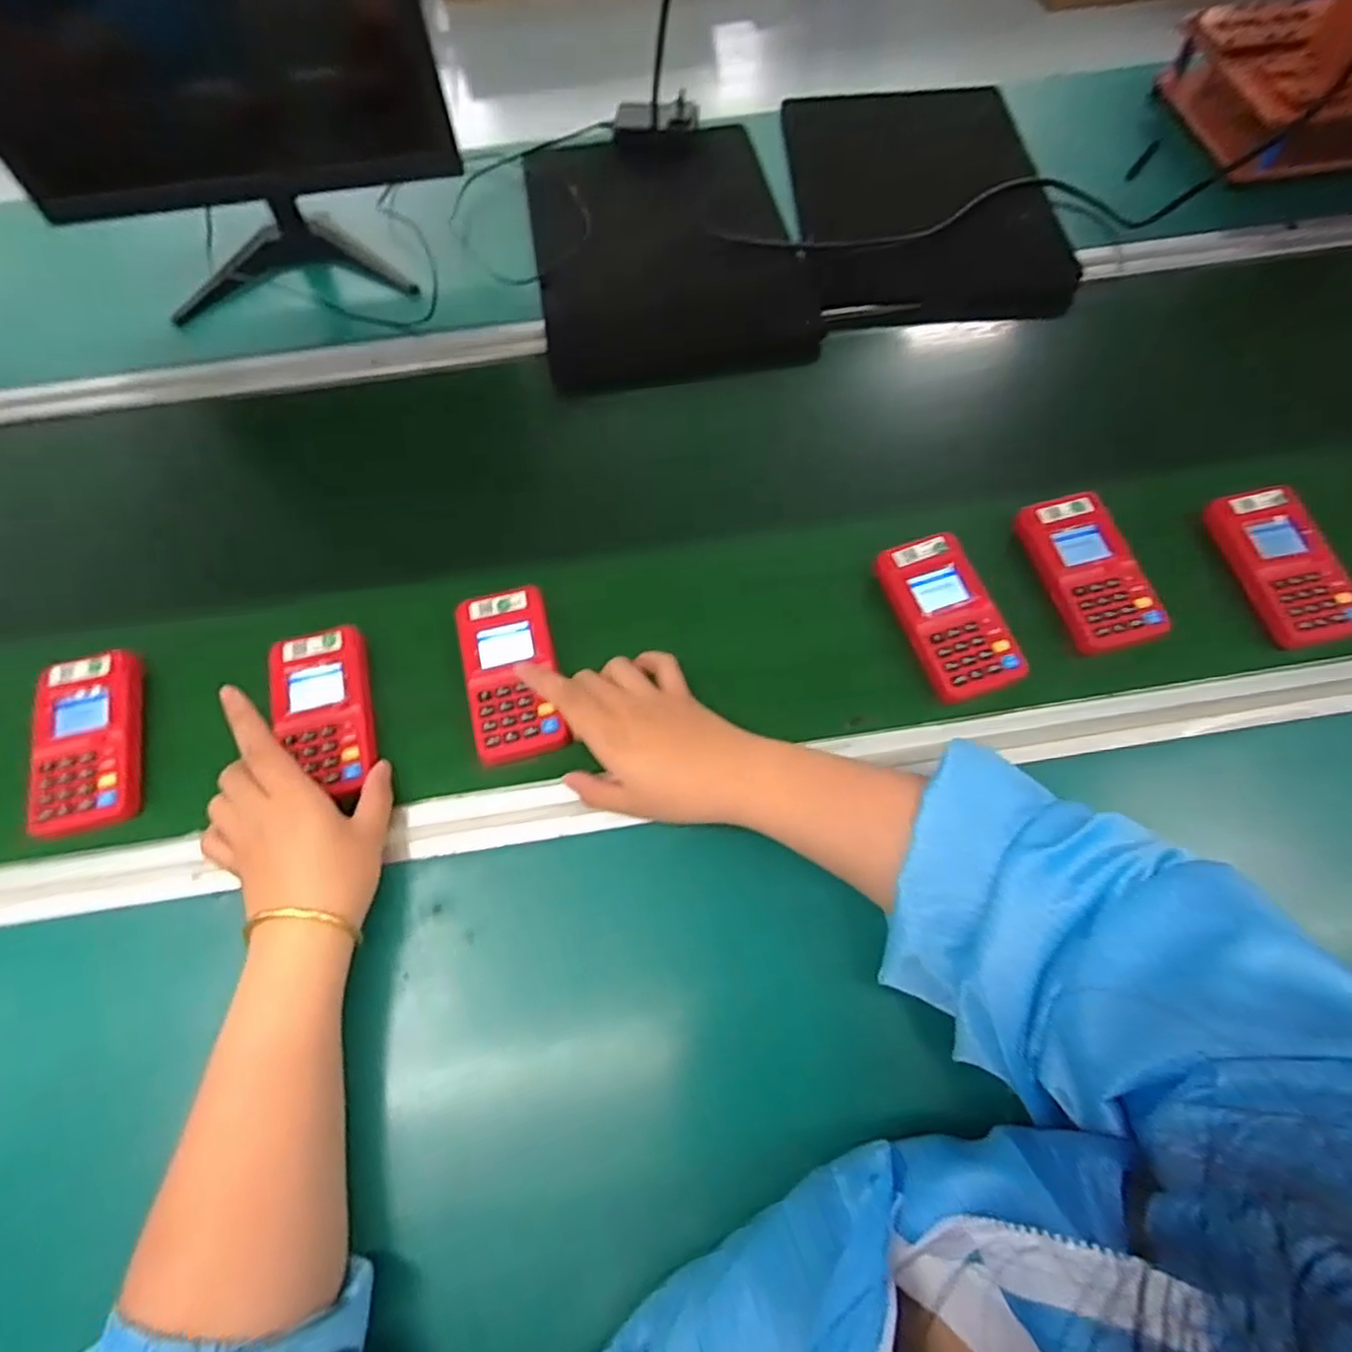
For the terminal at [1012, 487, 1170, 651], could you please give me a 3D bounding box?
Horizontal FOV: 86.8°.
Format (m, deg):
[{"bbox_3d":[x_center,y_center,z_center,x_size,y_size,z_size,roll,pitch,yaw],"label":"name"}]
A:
[{"bbox_3d":[0.302,-0.078,0.521,0.059,0.025,0.128,-9,63,-2],"label":"terminal"}]

